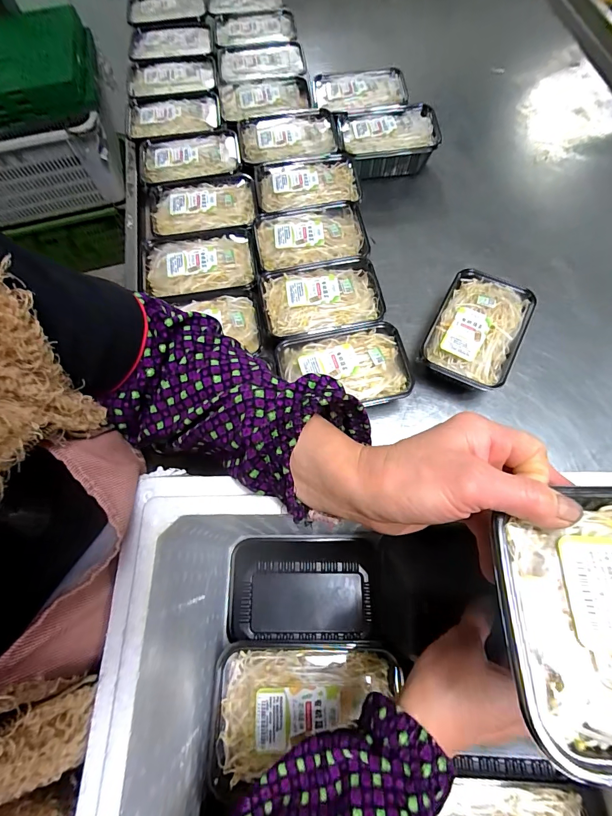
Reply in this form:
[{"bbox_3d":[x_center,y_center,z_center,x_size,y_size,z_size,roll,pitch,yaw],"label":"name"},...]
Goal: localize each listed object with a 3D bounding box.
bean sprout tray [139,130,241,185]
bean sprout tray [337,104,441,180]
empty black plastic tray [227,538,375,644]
[{"bbox_3d":[-0.220,-0.467,0.709,0.188,0.033,0.121,-12,69,-2],"label":"bean sprout tray"},{"bbox_3d":[0.160,-0.516,0.745,0.187,0.063,0.133,-5,69,1],"label":"bean sprout tray"},{"bbox_3d":[-0.004,0.203,0.434,0.162,0.073,0.101,-1,70,3],"label":"empty black plastic tray"}]

